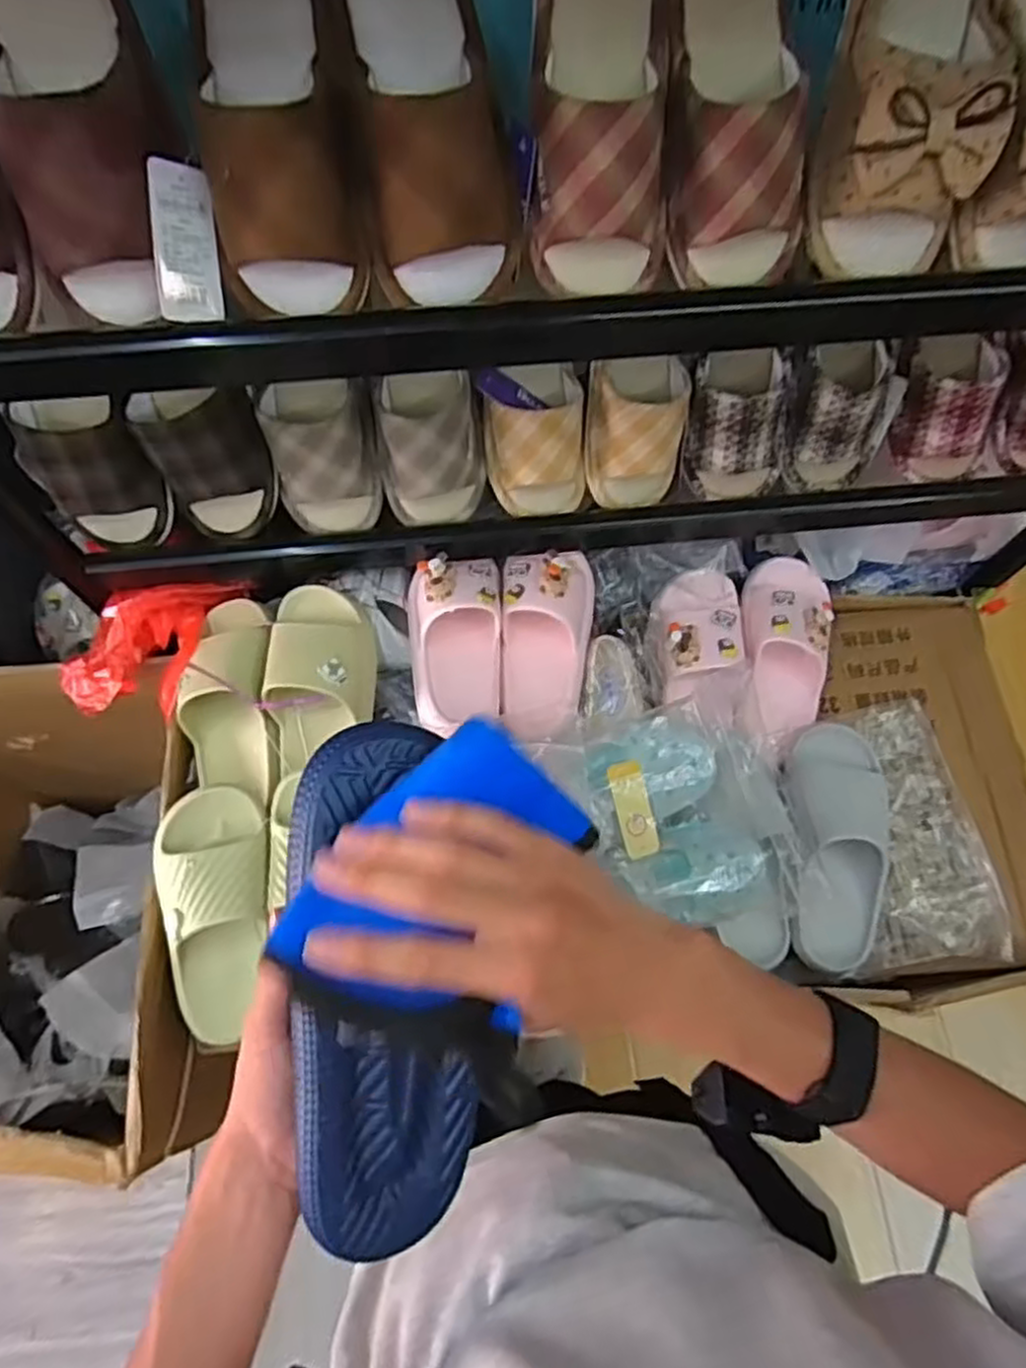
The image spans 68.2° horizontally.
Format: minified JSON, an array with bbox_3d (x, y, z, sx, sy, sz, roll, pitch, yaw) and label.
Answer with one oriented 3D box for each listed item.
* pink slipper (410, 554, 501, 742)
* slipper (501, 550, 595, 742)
[{"bbox_3d":[-0.057,-0.043,0.759,0.094,0.055,0.179,-3,67,-3],"label":"pink slipper"},{"bbox_3d":[0.034,-0.041,0.777,0.095,0.062,0.190,4,85,0],"label":"slipper"}]

